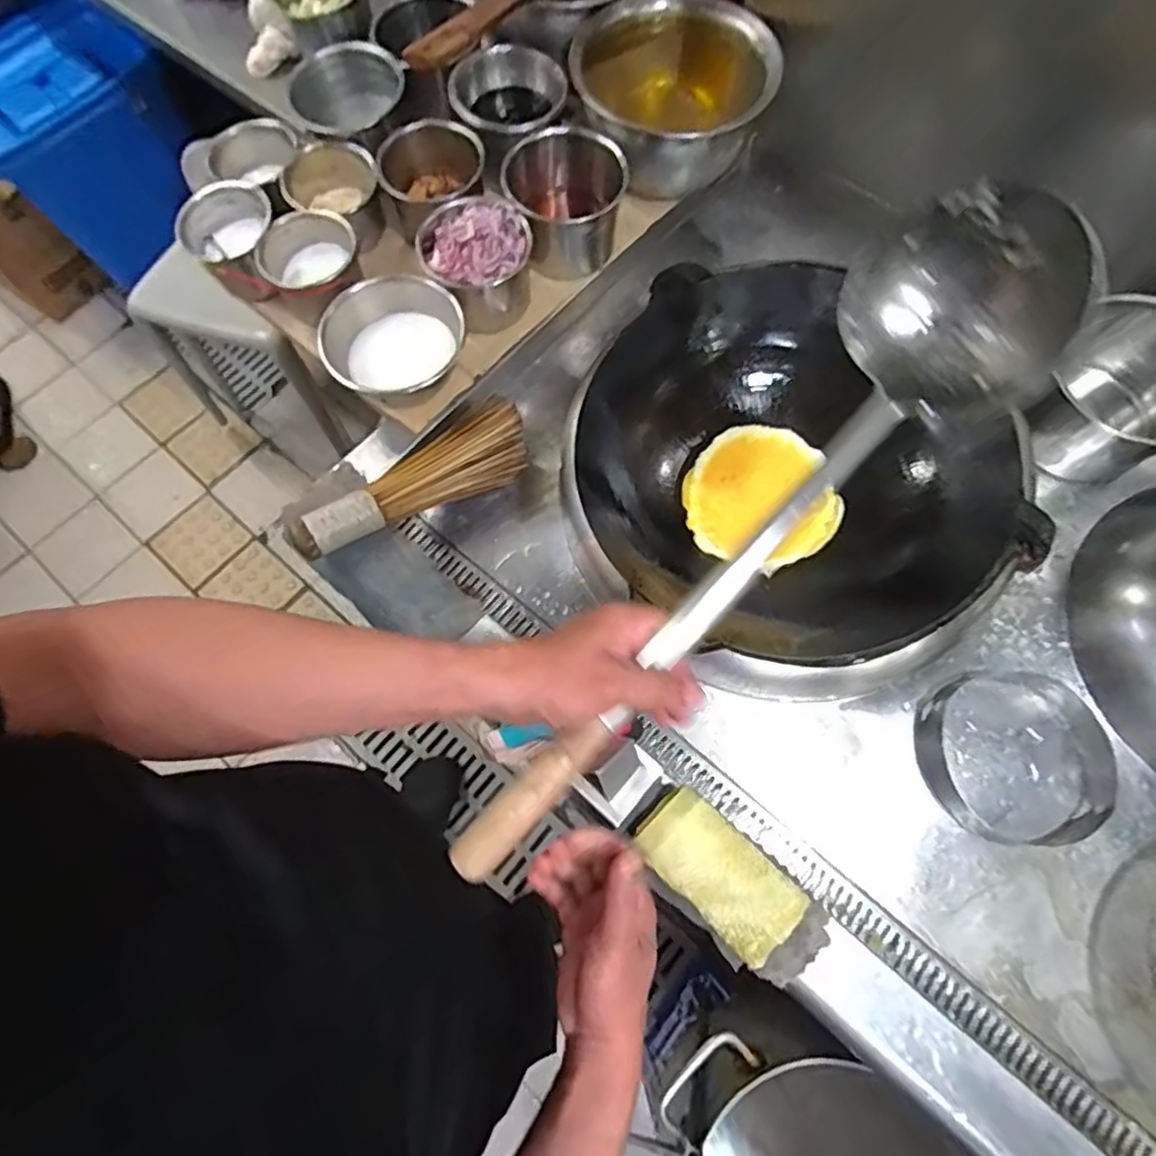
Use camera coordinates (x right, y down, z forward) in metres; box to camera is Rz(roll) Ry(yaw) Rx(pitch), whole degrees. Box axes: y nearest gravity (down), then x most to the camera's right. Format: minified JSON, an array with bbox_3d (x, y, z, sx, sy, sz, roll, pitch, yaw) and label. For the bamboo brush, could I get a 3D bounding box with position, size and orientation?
[{"bbox_3d":[-0.196,-0.121,0.763,0.286,0.070,0.097,-32,73,-9],"label":"bamboo brush"}]

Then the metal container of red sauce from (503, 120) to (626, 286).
[{"bbox_3d":[-0.016,-0.492,0.846,0.136,0.125,0.148,-1,71,1],"label":"metal container of red sauce"}]

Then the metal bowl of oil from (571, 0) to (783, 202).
[{"bbox_3d":[0.127,-0.652,0.871,0.250,0.137,0.220,3,71,3],"label":"metal bowl of oil"}]

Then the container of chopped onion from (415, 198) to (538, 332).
[{"bbox_3d":[-0.127,-0.400,0.829,0.129,0.097,0.137,-1,71,1],"label":"container of chopped onion"}]

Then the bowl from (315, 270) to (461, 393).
[{"bbox_3d":[-0.226,-0.284,0.811,0.171,0.091,0.151,-19,72,-5],"label":"bowl"}]

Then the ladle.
[{"bbox_3d":[0.116,-0.036,0.427,0.557,0.063,0.128,-45,75,-3],"label":"ladle"}]

